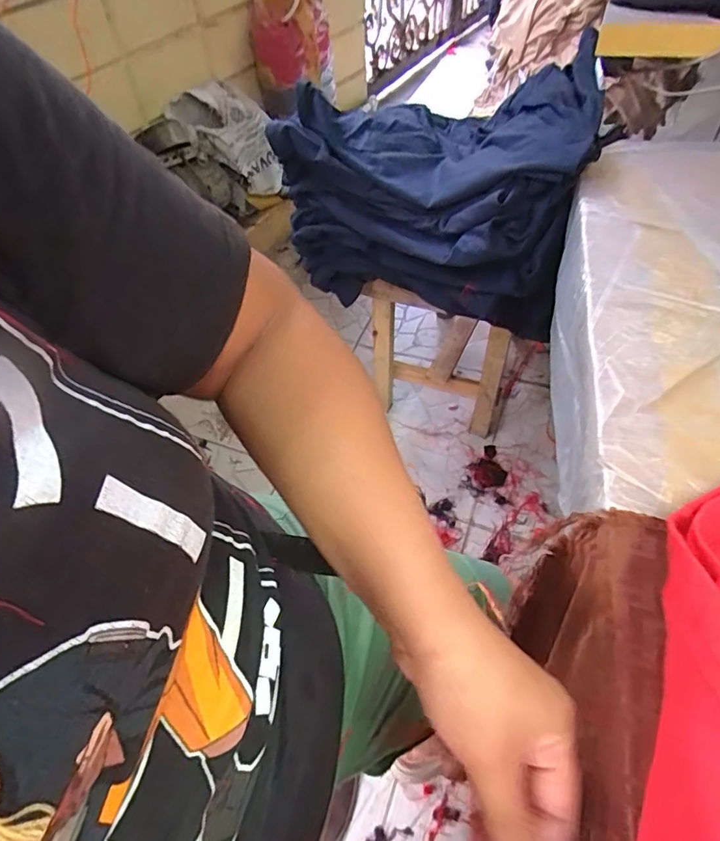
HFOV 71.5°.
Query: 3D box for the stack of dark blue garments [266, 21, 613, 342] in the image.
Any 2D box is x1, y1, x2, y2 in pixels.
[{"bbox_3d":[0.142,-0.383,0.809,0.465,0.249,0.363,24,56,22],"label":"stack of dark blue garments"}]

